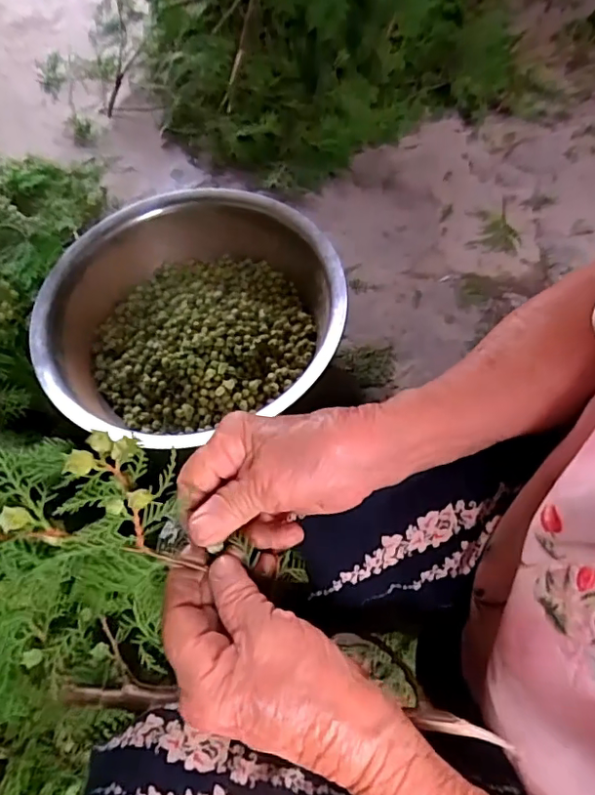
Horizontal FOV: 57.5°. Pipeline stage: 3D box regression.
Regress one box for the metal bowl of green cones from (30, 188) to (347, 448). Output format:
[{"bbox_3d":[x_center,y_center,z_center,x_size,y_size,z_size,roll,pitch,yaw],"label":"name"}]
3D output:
[{"bbox_3d":[-0.155,-0.115,0.842,0.433,0.136,0.430,-1,61,2],"label":"metal bowl of green cones"}]

